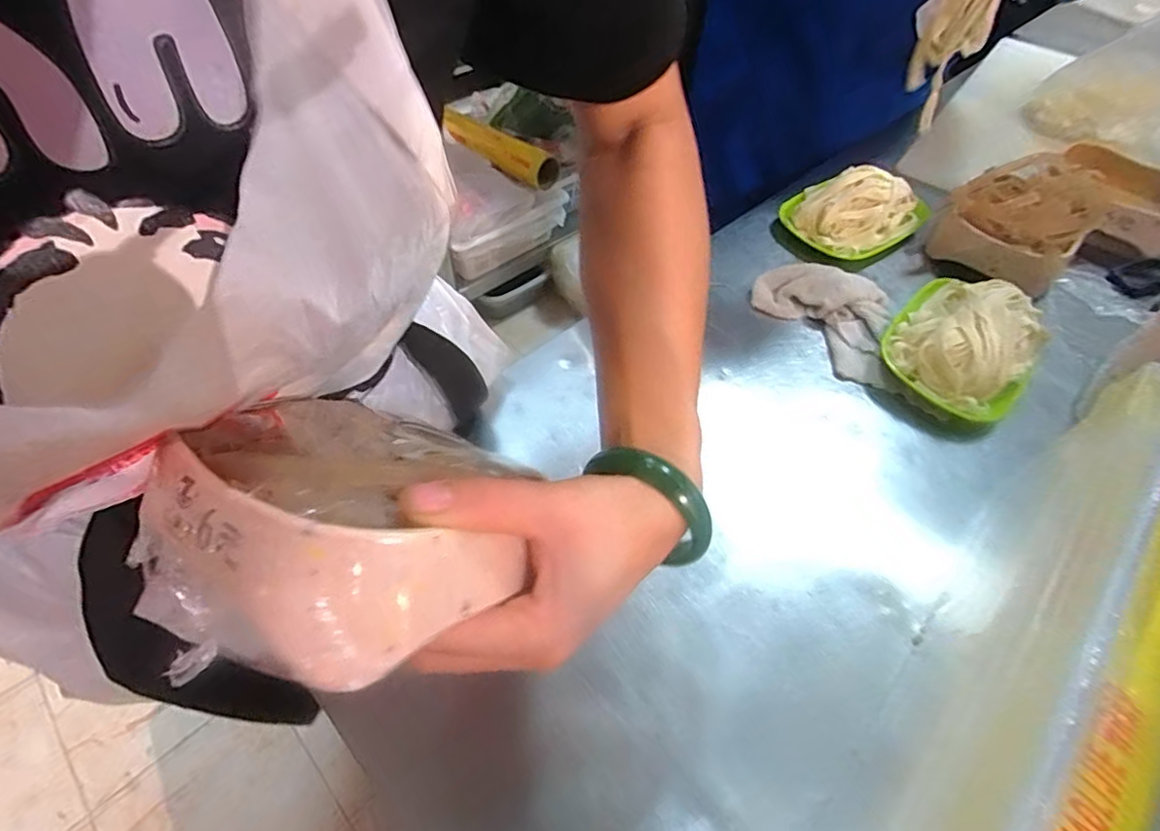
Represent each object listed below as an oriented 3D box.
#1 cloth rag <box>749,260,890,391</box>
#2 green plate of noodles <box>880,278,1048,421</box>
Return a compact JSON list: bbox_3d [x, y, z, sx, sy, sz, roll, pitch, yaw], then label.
[{"bbox_3d":[0.225,-0.091,0.520,0.121,0.033,0.108,14,54,7],"label":"cloth rag"},{"bbox_3d":[0.346,-0.073,0.495,0.114,0.049,0.158,35,59,21],"label":"green plate of noodles"}]

